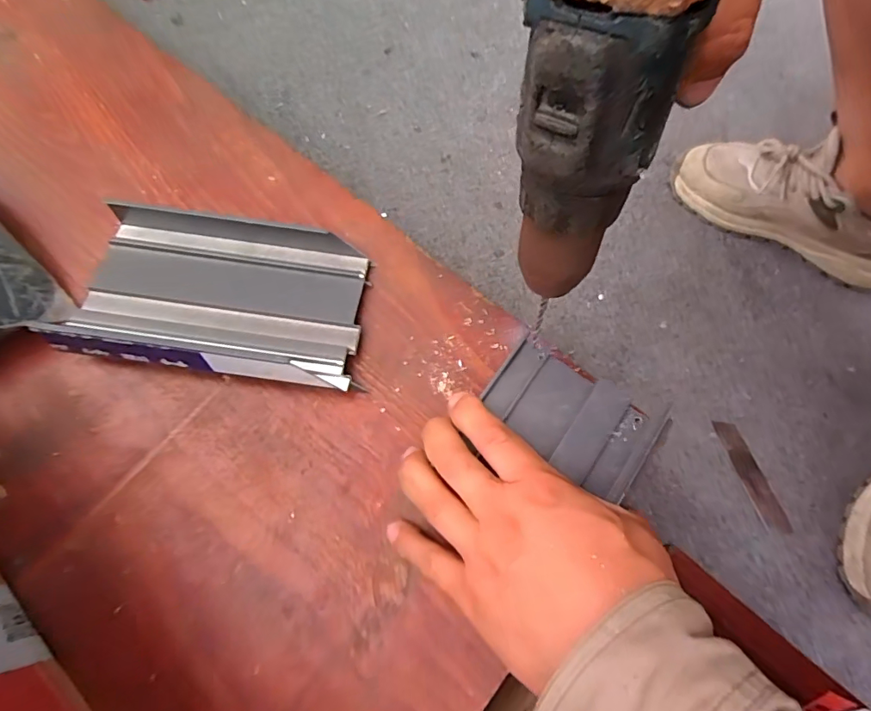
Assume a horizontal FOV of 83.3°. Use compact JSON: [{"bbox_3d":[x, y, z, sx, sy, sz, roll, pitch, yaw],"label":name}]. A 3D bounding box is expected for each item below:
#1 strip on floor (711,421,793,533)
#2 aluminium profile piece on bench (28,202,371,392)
[{"bbox_3d":[0.312,0.118,0.483,0.024,0.005,0.114,-22,75,-1],"label":"strip on floor"},{"bbox_3d":[-0.143,-0.043,0.325,0.186,0.042,0.117,8,72,1],"label":"aluminium profile piece on bench"}]

